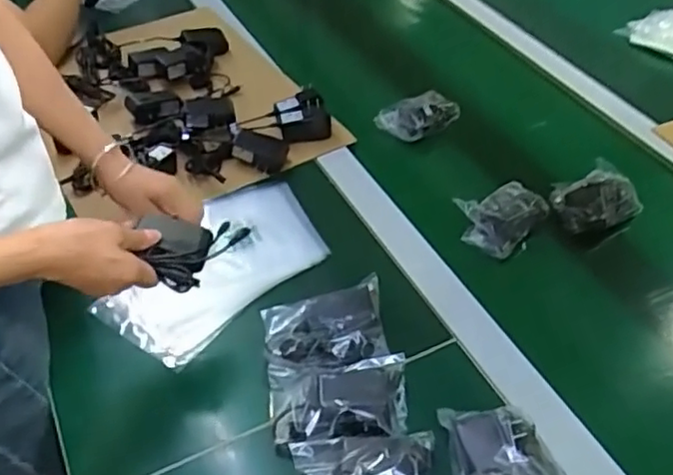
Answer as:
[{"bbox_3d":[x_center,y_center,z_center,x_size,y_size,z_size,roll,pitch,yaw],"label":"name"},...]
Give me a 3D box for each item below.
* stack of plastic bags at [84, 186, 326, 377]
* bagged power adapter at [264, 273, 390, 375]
[{"bbox_3d":[-0.145,0.028,0.789,0.278,0.022,0.170,-36,56,-28],"label":"stack of plastic bags"},{"bbox_3d":[-0.012,0.099,0.690,0.126,0.032,0.101,-5,43,-9],"label":"bagged power adapter"}]

